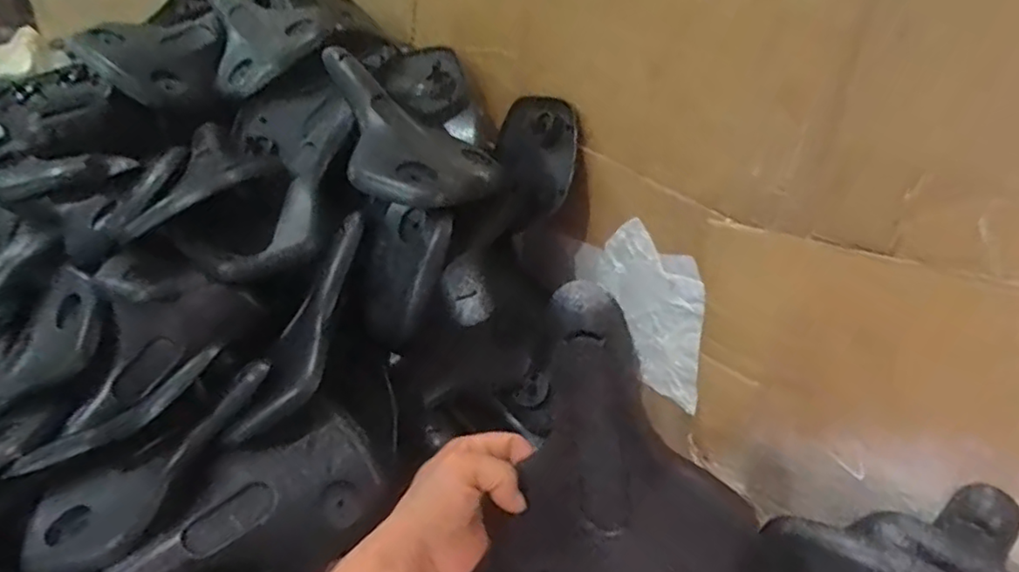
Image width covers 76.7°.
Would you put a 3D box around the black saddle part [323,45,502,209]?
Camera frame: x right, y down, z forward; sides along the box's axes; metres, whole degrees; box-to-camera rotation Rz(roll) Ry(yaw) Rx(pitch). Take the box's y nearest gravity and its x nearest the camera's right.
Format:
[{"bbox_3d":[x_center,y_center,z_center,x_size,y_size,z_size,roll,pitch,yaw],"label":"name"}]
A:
[{"bbox_3d":[-0.125,-0.158,0.665,0.238,0.041,0.128,45,51,16],"label":"black saddle part"}]

